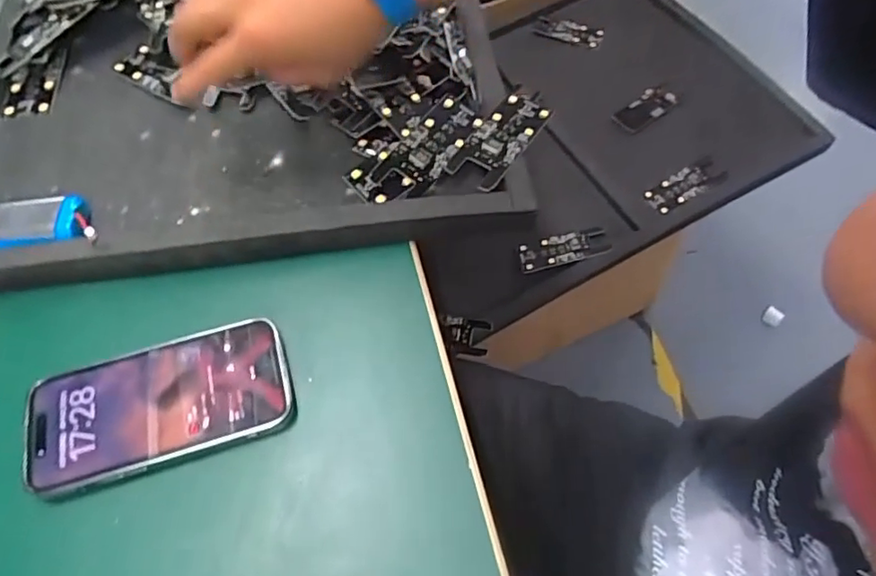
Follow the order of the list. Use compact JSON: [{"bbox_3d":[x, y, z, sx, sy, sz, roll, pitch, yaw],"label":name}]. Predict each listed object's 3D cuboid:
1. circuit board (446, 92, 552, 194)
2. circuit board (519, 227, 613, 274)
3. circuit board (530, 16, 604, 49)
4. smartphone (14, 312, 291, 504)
[{"bbox_3d":[0.045,-0.112,0.441,0.042,0.006,0.095,30,63,15],"label":"circuit board"},{"bbox_3d":[0.142,-0.045,0.668,0.097,0.012,0.037,-11,59,-2],"label":"circuit board"},{"bbox_3d":[0.187,-0.367,0.845,0.102,0.032,0.010,7,61,-11],"label":"circuit board"},{"bbox_3d":[-0.164,0.068,0.350,0.147,0.014,0.075,-17,62,-6],"label":"smartphone"}]

